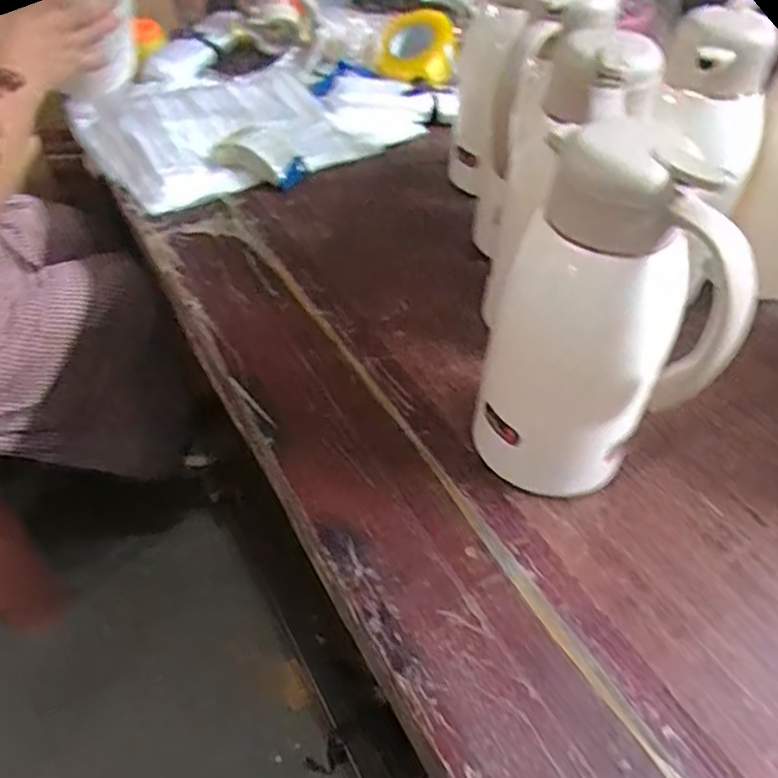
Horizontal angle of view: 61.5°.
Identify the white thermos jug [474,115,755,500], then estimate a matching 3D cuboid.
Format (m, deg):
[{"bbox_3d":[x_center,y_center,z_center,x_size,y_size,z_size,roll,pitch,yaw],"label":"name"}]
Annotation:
[{"bbox_3d":[0.153,-0.038,0.498,0.144,0.291,0.113,5,47,2],"label":"white thermos jug"}]

